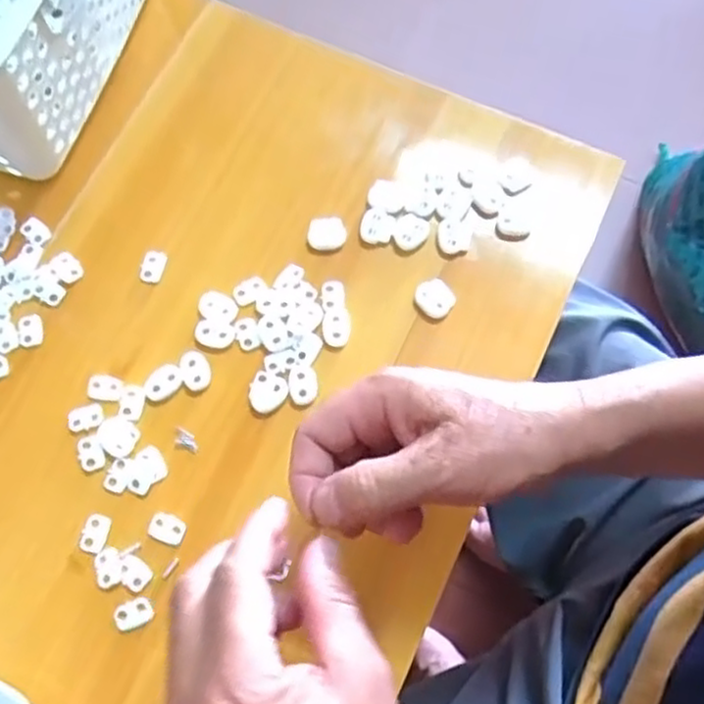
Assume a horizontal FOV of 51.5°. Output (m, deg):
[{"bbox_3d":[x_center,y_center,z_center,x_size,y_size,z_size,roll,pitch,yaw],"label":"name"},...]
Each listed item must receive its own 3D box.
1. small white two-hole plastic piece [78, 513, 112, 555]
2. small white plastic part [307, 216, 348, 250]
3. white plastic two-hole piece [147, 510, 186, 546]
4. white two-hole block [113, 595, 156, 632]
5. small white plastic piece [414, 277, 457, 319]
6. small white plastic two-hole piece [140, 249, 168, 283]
[{"bbox_3d":[-0.137,0.097,0.390,0.014,0.004,0.020,16,73,7],"label":"small white two-hole plastic piece"},{"bbox_3d":[-0.015,-0.072,0.439,0.023,0.006,0.019,-12,72,-2],"label":"small white plastic part"},{"bbox_3d":[-0.099,0.094,0.390,0.019,0.004,0.014,21,73,8],"label":"white plastic two-hole piece"},{"bbox_3d":[-0.113,0.135,0.377,0.020,0.004,0.013,-25,73,-7],"label":"white two-hole block"},{"bbox_3d":[0.048,-0.032,0.426,0.018,0.009,0.023,-42,75,-11],"label":"small white plastic piece"},{"bbox_3d":[-0.120,-0.052,0.439,0.014,0.004,0.020,13,72,6],"label":"small white plastic two-hole piece"}]

